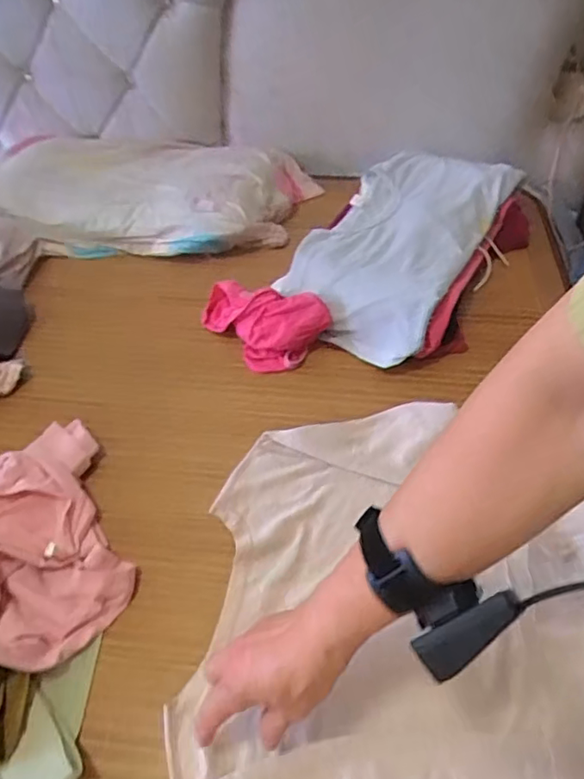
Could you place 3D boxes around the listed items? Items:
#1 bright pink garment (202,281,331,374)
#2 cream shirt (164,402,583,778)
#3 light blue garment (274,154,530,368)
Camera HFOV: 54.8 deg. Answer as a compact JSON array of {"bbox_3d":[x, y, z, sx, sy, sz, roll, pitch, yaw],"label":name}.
[{"bbox_3d":[-0.041,-0.108,0.794,0.110,0.079,0.160,-30,52,-24],"label":"bright pink garment"},{"bbox_3d":[0.134,0.202,0.531,0.431,0.029,0.447,4,47,5],"label":"cream shirt"},{"bbox_3d":[0.179,-0.244,0.892,0.229,0.067,0.481,22,51,22],"label":"light blue garment"}]

